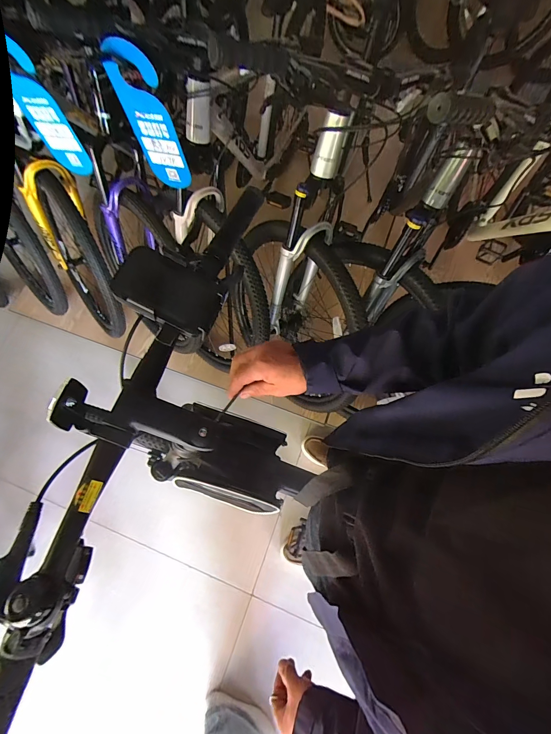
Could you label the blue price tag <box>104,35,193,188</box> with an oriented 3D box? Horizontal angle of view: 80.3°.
[{"bbox_3d":[-0.243,-0.471,0.642,0.099,0.278,0.009,12,74,6],"label":"blue price tag"}]

